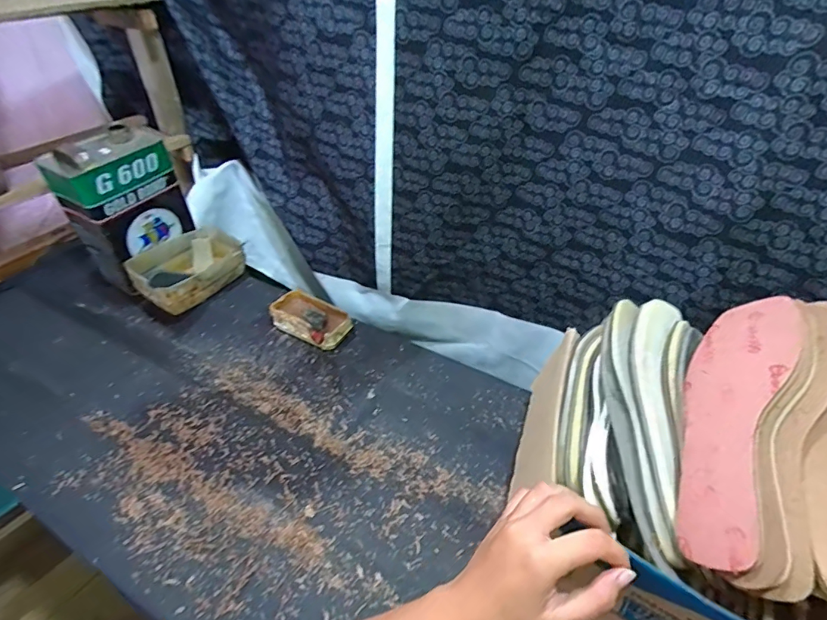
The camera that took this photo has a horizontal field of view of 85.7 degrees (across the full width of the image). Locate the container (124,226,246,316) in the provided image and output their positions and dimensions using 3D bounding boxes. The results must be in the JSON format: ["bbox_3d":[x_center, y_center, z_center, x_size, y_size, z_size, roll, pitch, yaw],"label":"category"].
[{"bbox_3d":[-0.401,-0.075,0.816,0.127,0.081,0.184,28,46,26],"label":"container"}]

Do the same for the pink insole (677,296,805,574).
[{"bbox_3d":[0.265,0.088,0.373,0.010,0.075,0.235,37,70,-20],"label":"pink insole"}]

